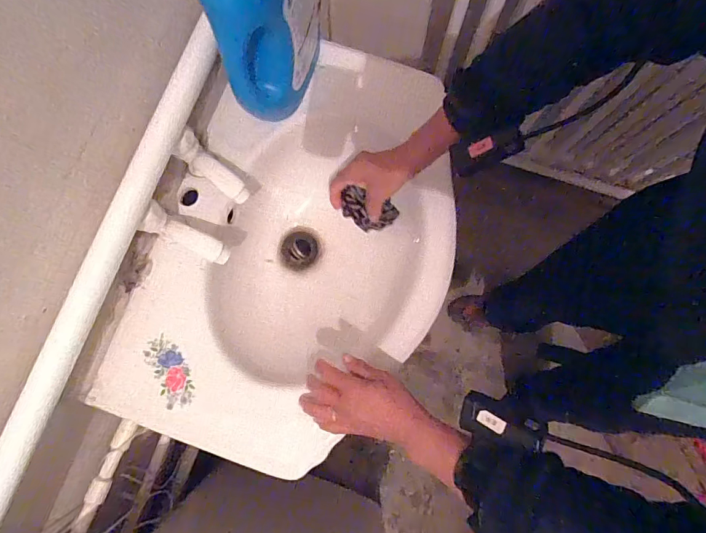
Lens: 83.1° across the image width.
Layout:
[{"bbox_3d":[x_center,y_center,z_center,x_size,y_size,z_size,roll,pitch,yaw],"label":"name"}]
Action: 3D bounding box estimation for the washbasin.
[{"bbox_3d":[-0.071,-0.023,0.574,0.365,0.147,0.570,22,80,3],"label":"washbasin"}]

